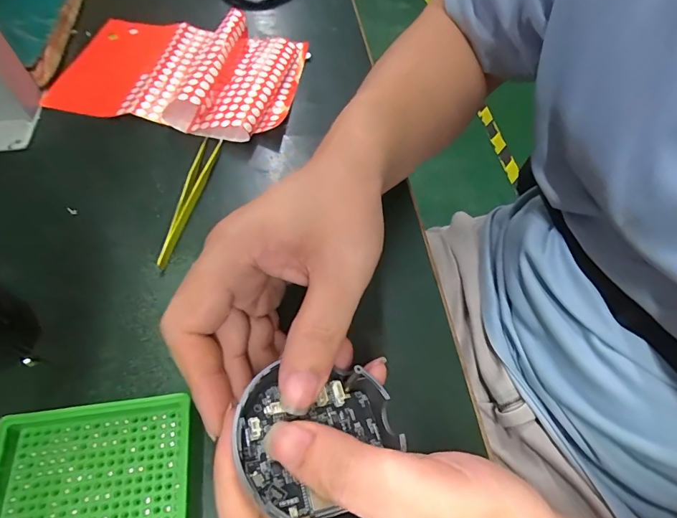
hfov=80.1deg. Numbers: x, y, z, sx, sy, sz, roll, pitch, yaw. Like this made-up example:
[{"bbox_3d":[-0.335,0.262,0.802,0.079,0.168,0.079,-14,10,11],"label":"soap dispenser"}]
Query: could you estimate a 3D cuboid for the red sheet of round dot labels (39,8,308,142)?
[{"bbox_3d":[-0.134,-0.168,0.358,0.182,0.042,0.146,6,59,2],"label":"red sheet of round dot labels"}]

